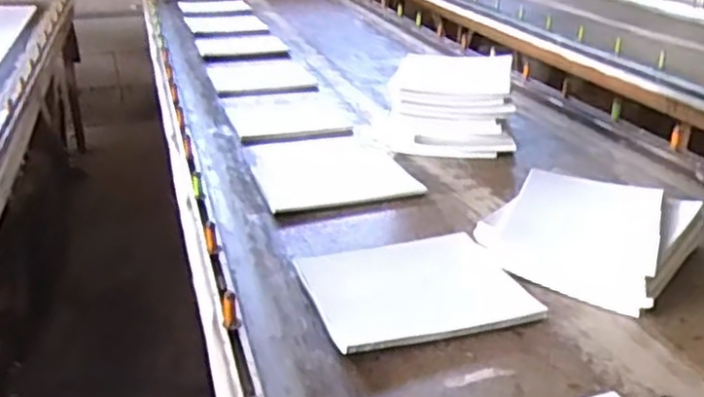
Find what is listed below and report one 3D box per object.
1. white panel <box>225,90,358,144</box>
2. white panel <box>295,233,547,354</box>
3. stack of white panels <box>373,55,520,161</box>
[{"bbox_3d":[-0.163,-0.203,1.689,0.252,0.014,0.354,-8,26,-15],"label":"white panel"},{"bbox_3d":[0.081,0.114,0.936,0.260,0.026,0.225,-8,26,-14],"label":"white panel"},{"bbox_3d":[0.188,-0.187,1.424,0.279,0.170,0.197,2,25,5],"label":"stack of white panels"}]

